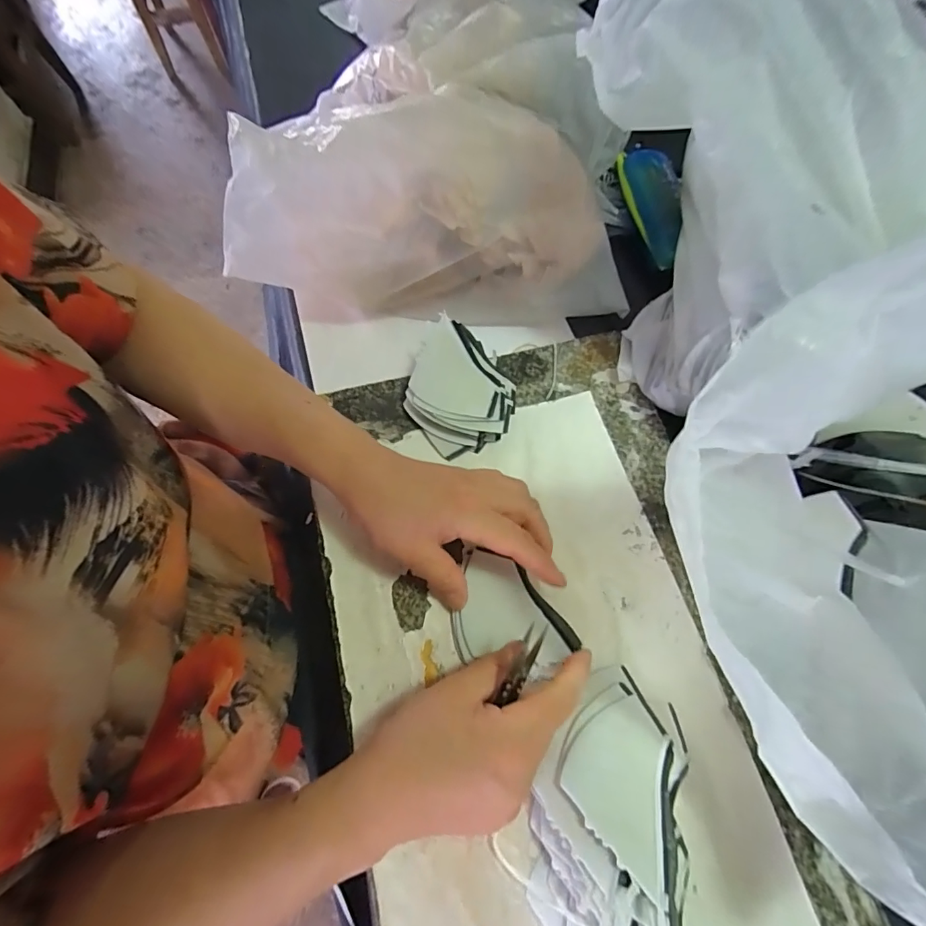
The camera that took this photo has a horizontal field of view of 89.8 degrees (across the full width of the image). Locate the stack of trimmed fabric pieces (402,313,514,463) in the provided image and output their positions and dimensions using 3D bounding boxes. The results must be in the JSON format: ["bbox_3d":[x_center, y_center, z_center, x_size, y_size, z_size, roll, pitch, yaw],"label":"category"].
[{"bbox_3d":[-0.011,-0.067,0.393,0.082,0.026,0.120,-35,72,-12],"label":"stack of trimmed fabric pieces"}]

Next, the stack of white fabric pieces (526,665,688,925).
[{"bbox_3d":[0.089,0.229,0.271,0.095,0.051,0.197,5,69,2],"label":"stack of white fabric pieces"}]

